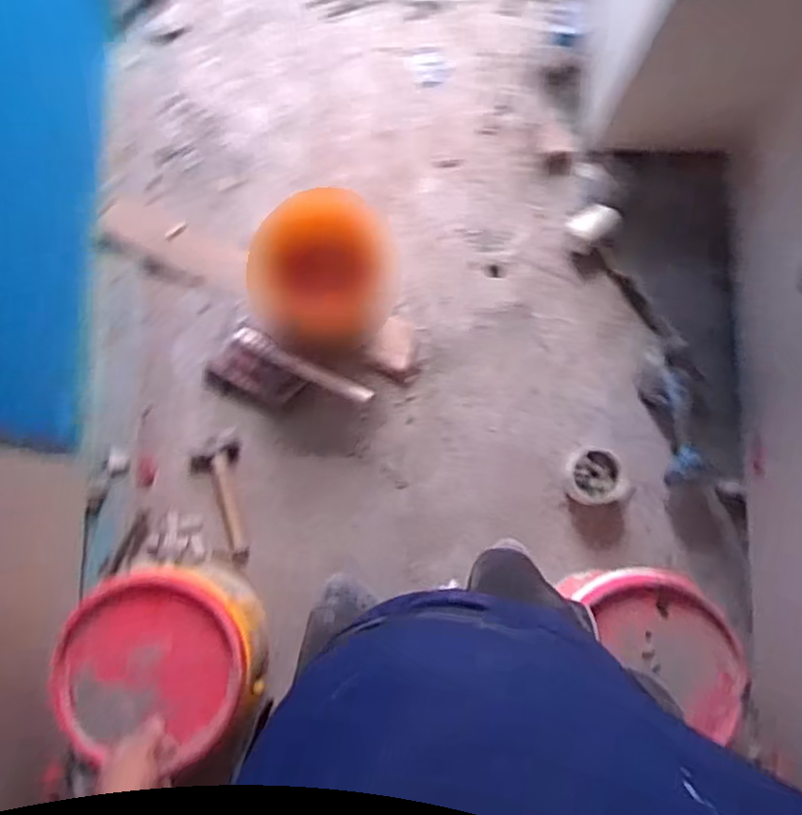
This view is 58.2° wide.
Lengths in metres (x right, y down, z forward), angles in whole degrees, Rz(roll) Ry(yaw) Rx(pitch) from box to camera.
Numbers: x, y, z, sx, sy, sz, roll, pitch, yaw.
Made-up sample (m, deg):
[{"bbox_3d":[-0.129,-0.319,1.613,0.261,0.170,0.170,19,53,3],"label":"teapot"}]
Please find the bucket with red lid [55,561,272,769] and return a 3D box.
[{"bbox_3d":[-0.401,0.443,1.318,0.317,0.329,0.290,0,81,-2],"label":"bucket with red lid"}]

